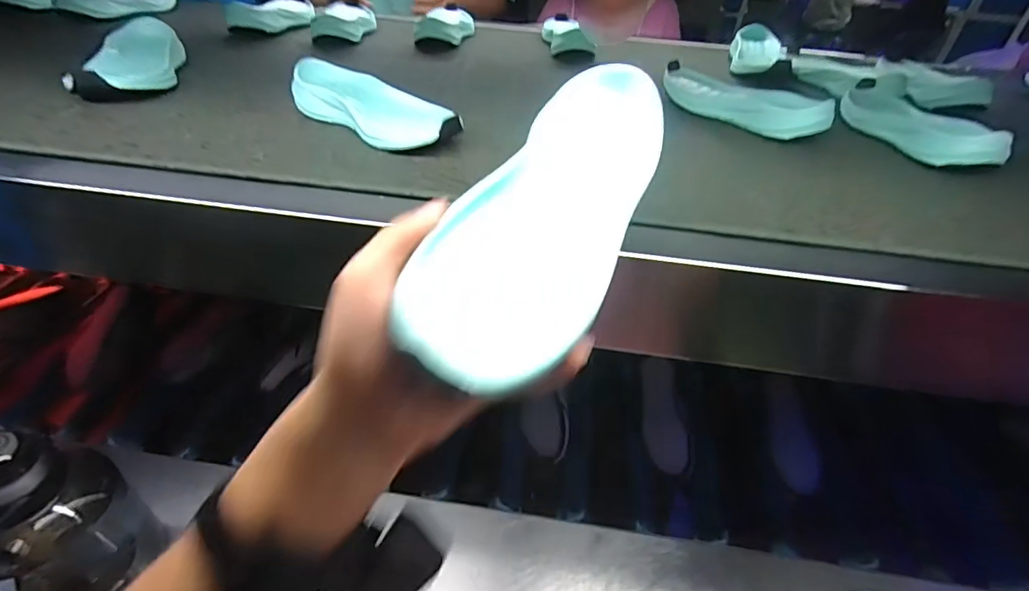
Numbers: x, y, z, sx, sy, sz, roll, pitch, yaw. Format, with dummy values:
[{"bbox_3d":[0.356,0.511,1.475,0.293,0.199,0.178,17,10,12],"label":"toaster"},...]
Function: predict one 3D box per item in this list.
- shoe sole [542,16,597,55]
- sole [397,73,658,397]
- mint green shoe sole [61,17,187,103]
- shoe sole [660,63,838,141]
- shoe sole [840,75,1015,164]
[{"bbox_3d":[0.088,-0.470,0.868,0.086,0.046,0.207,-2,39,-7],"label":"shoe sole"},{"bbox_3d":[0.021,-0.043,0.259,0.081,0.050,0.220,34,62,-7],"label":"sole"},{"bbox_3d":[-0.459,-0.288,0.585,0.085,0.044,0.216,-12,41,-18],"label":"mint green shoe sole"},{"bbox_3d":[0.270,-0.247,0.611,0.098,0.038,0.229,-12,42,-18],"label":"shoe sole"},{"bbox_3d":[0.470,-0.217,0.586,0.100,0.034,0.236,6,39,3],"label":"shoe sole"}]

